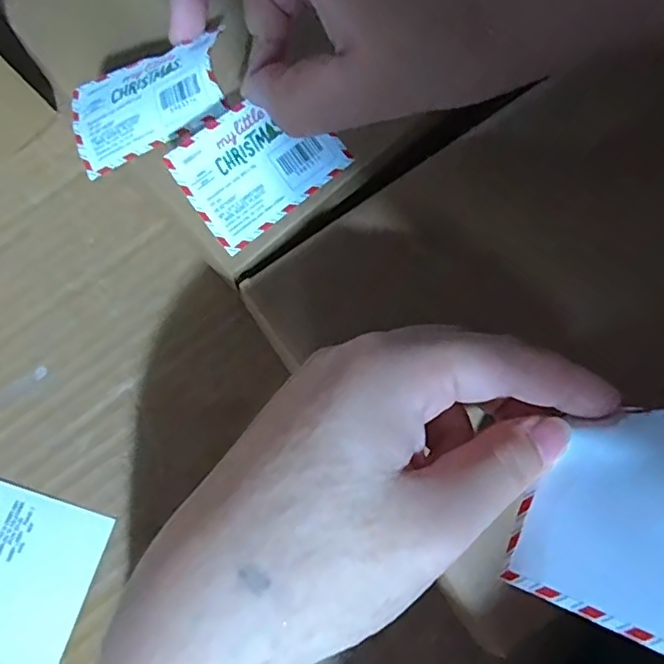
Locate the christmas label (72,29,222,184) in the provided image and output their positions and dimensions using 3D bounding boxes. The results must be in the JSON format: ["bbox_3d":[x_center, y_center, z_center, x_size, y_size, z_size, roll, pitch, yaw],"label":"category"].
[{"bbox_3d":[-0.068,-0.086,0.220,0.009,0.040,0.062,42,58,13],"label":"christmas label"}]

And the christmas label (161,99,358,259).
[{"bbox_3d":[-0.027,-0.065,0.226,0.061,0.006,0.043,-40,117,-9],"label":"christmas label"}]

